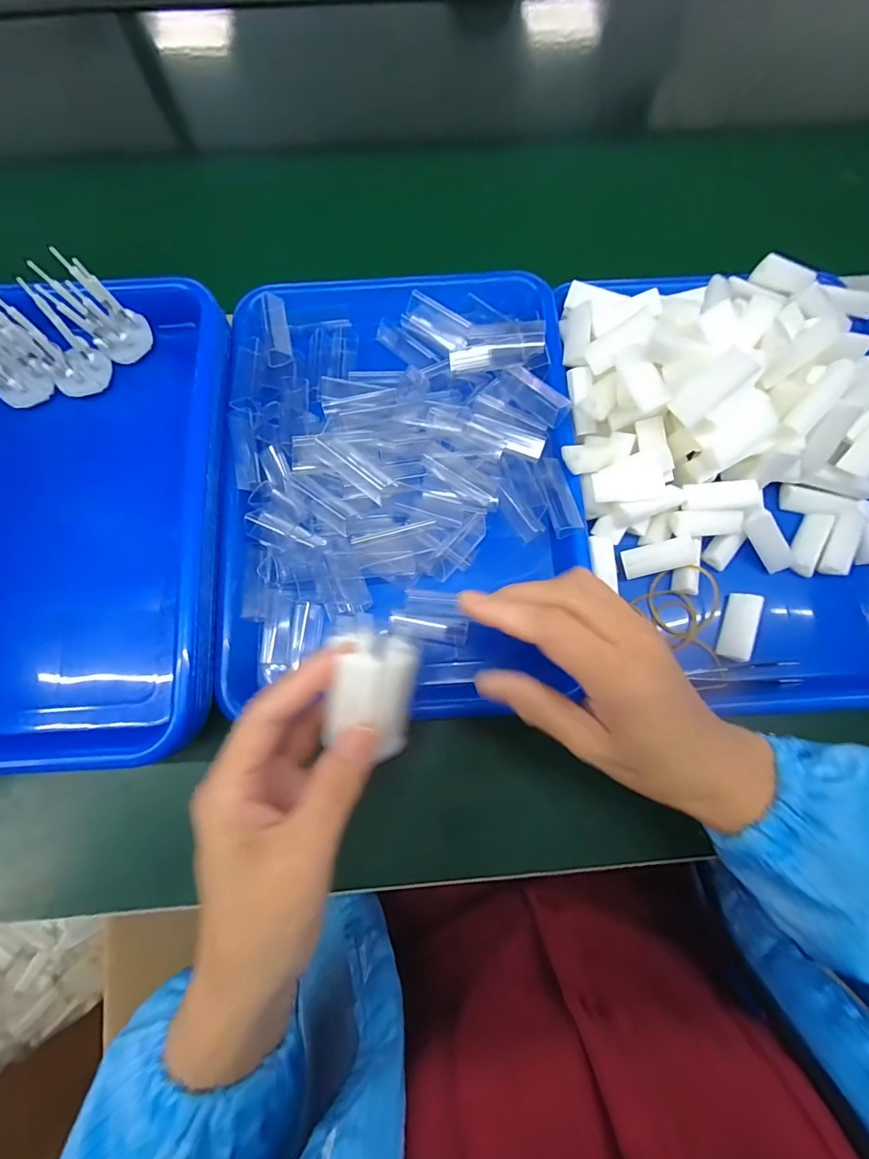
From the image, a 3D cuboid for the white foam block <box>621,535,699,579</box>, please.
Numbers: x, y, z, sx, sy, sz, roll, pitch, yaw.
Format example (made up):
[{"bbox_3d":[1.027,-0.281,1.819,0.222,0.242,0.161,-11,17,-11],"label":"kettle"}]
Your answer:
[{"bbox_3d":[0.156,-0.015,0.318,0.045,0.012,0.019,-15,76,19],"label":"white foam block"}]

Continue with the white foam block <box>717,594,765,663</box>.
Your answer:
[{"bbox_3d":[0.209,0.032,0.315,0.017,0.016,0.046,15,90,3],"label":"white foam block"}]

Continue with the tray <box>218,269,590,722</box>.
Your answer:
[{"bbox_3d":[-0.024,-0.073,0.336,0.243,0.042,0.325,-4,77,-1],"label":"tray"}]

